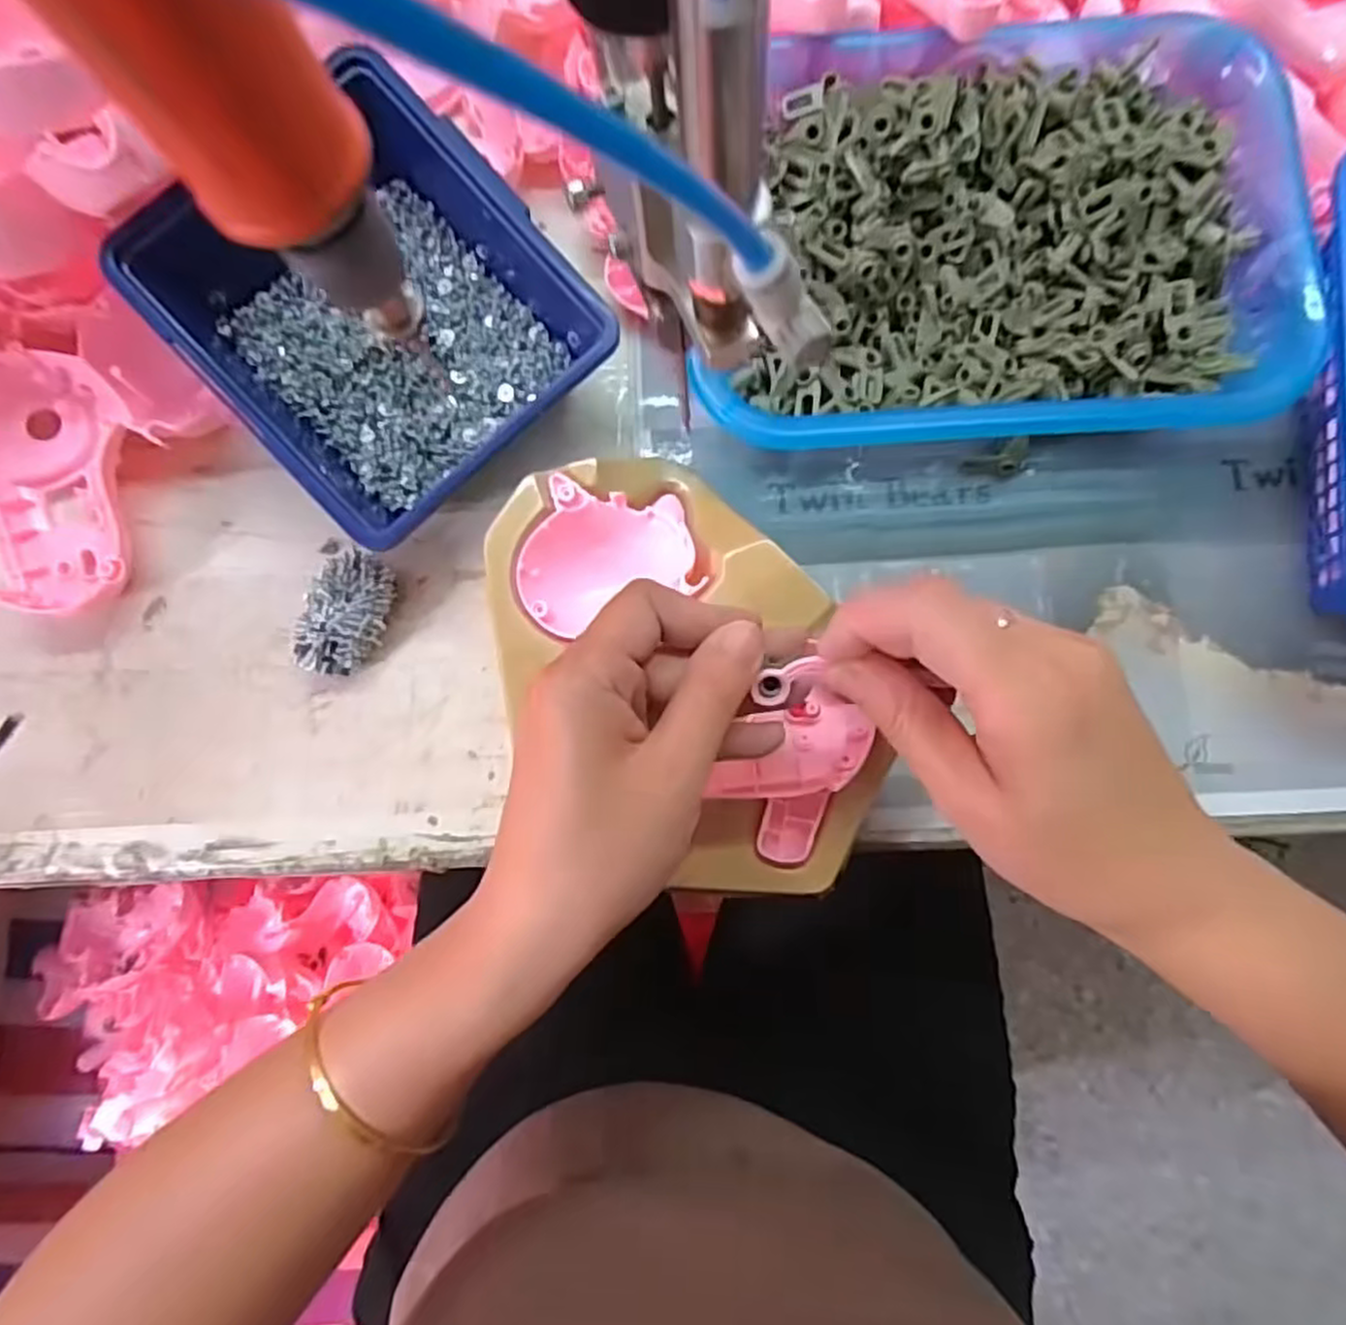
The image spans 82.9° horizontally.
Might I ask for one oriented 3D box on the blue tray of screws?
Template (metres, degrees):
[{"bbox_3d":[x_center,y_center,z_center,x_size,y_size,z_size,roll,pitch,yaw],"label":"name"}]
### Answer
[{"bbox_3d":[-0.129,-0.155,0.346,0.146,0.063,0.158,-42,84,-4],"label":"blue tray of screws"}]

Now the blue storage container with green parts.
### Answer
[{"bbox_3d":[0.133,-0.188,0.344,0.251,0.061,0.194,0,83,1],"label":"blue storage container with green parts"}]

